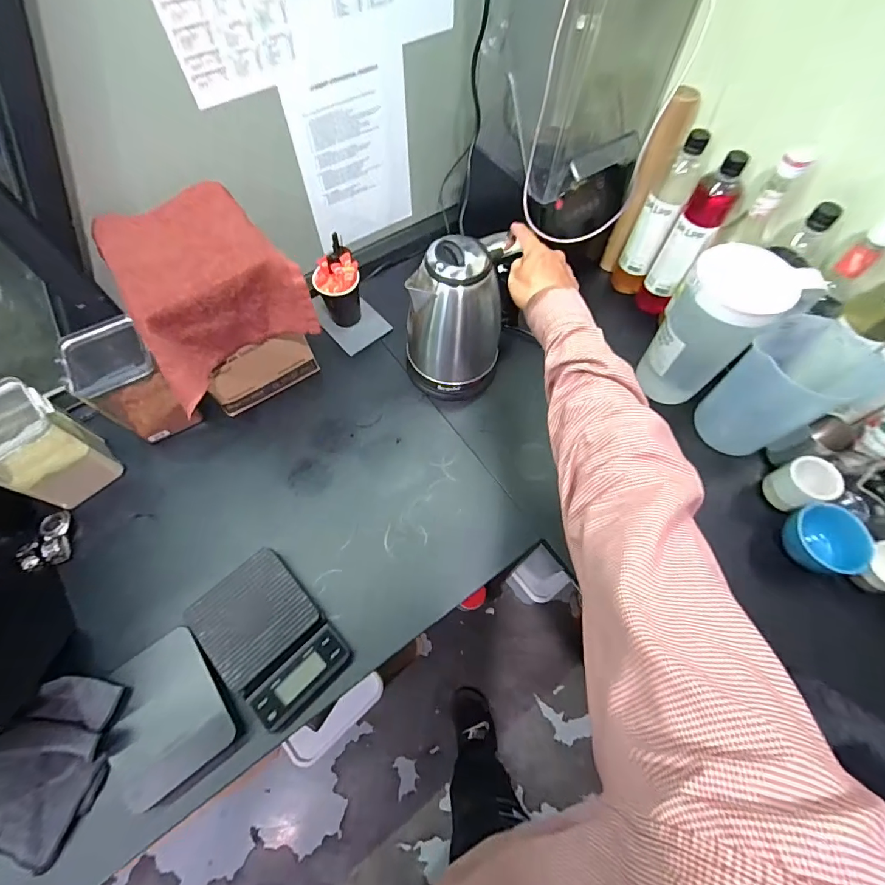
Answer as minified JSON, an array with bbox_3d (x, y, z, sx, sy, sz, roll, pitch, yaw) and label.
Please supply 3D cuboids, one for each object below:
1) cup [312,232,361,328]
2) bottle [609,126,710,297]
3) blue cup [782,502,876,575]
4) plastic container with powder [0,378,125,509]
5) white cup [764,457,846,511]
[{"bbox_3d":[-0.180,-0.273,0.736,0.074,0.132,0.071,0,64,-1],"label":"cup"},{"bbox_3d":[0.362,-0.372,0.729,0.056,0.268,0.061,22,66,9],"label":"bottle"},{"bbox_3d":[0.530,0.135,0.587,0.079,0.052,0.091,-1,64,-1],"label":"blue cup"},{"bbox_3d":[-0.569,0.010,0.602,0.113,0.164,0.116,37,69,16],"label":"plastic container with powder"},{"bbox_3d":[0.519,0.063,0.620,0.057,0.077,0.068,-13,65,-7],"label":"white cup"}]

